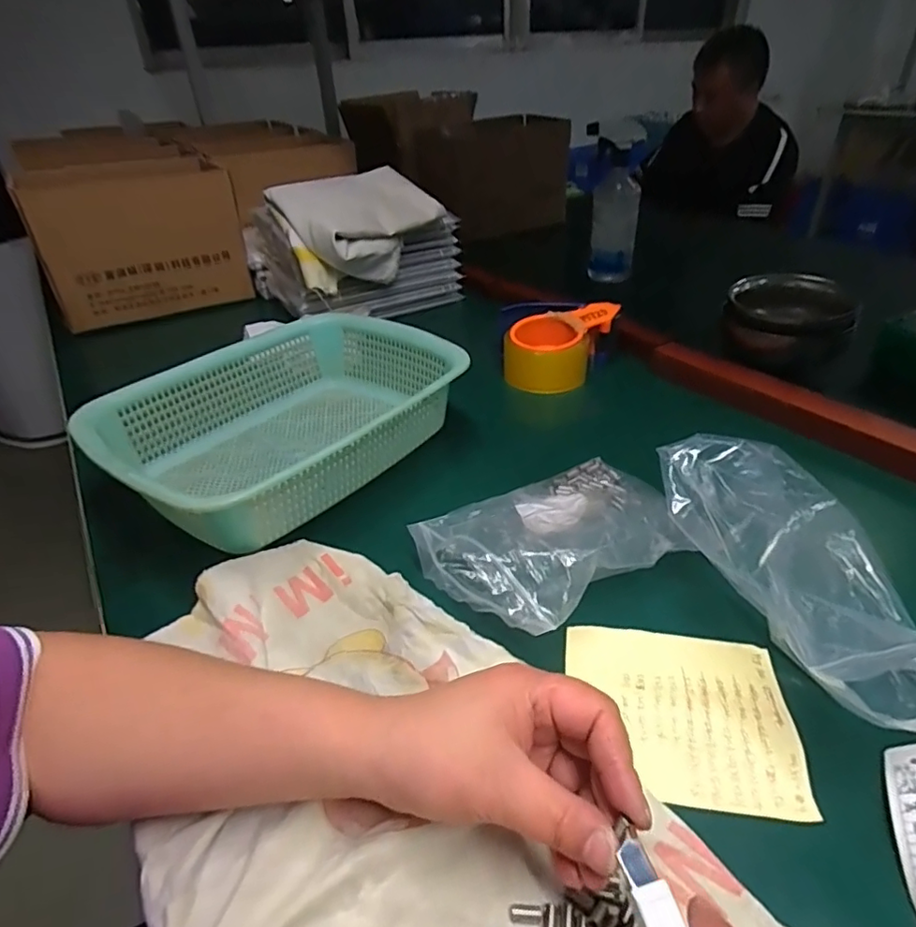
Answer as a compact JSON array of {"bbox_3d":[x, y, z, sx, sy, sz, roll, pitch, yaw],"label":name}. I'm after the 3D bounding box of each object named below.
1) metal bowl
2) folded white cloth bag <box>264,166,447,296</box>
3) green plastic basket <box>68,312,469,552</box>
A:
[{"bbox_3d":[0.365,-0.162,0.634,0.125,0.066,0.121,10,38,19],"label":"metal bowl"},{"bbox_3d":[-0.147,-0.329,0.790,0.201,0.115,0.174,-26,42,-28],"label":"folded white cloth bag"},{"bbox_3d":[-0.152,-0.042,0.516,0.224,0.074,0.300,23,44,32],"label":"green plastic basket"}]

